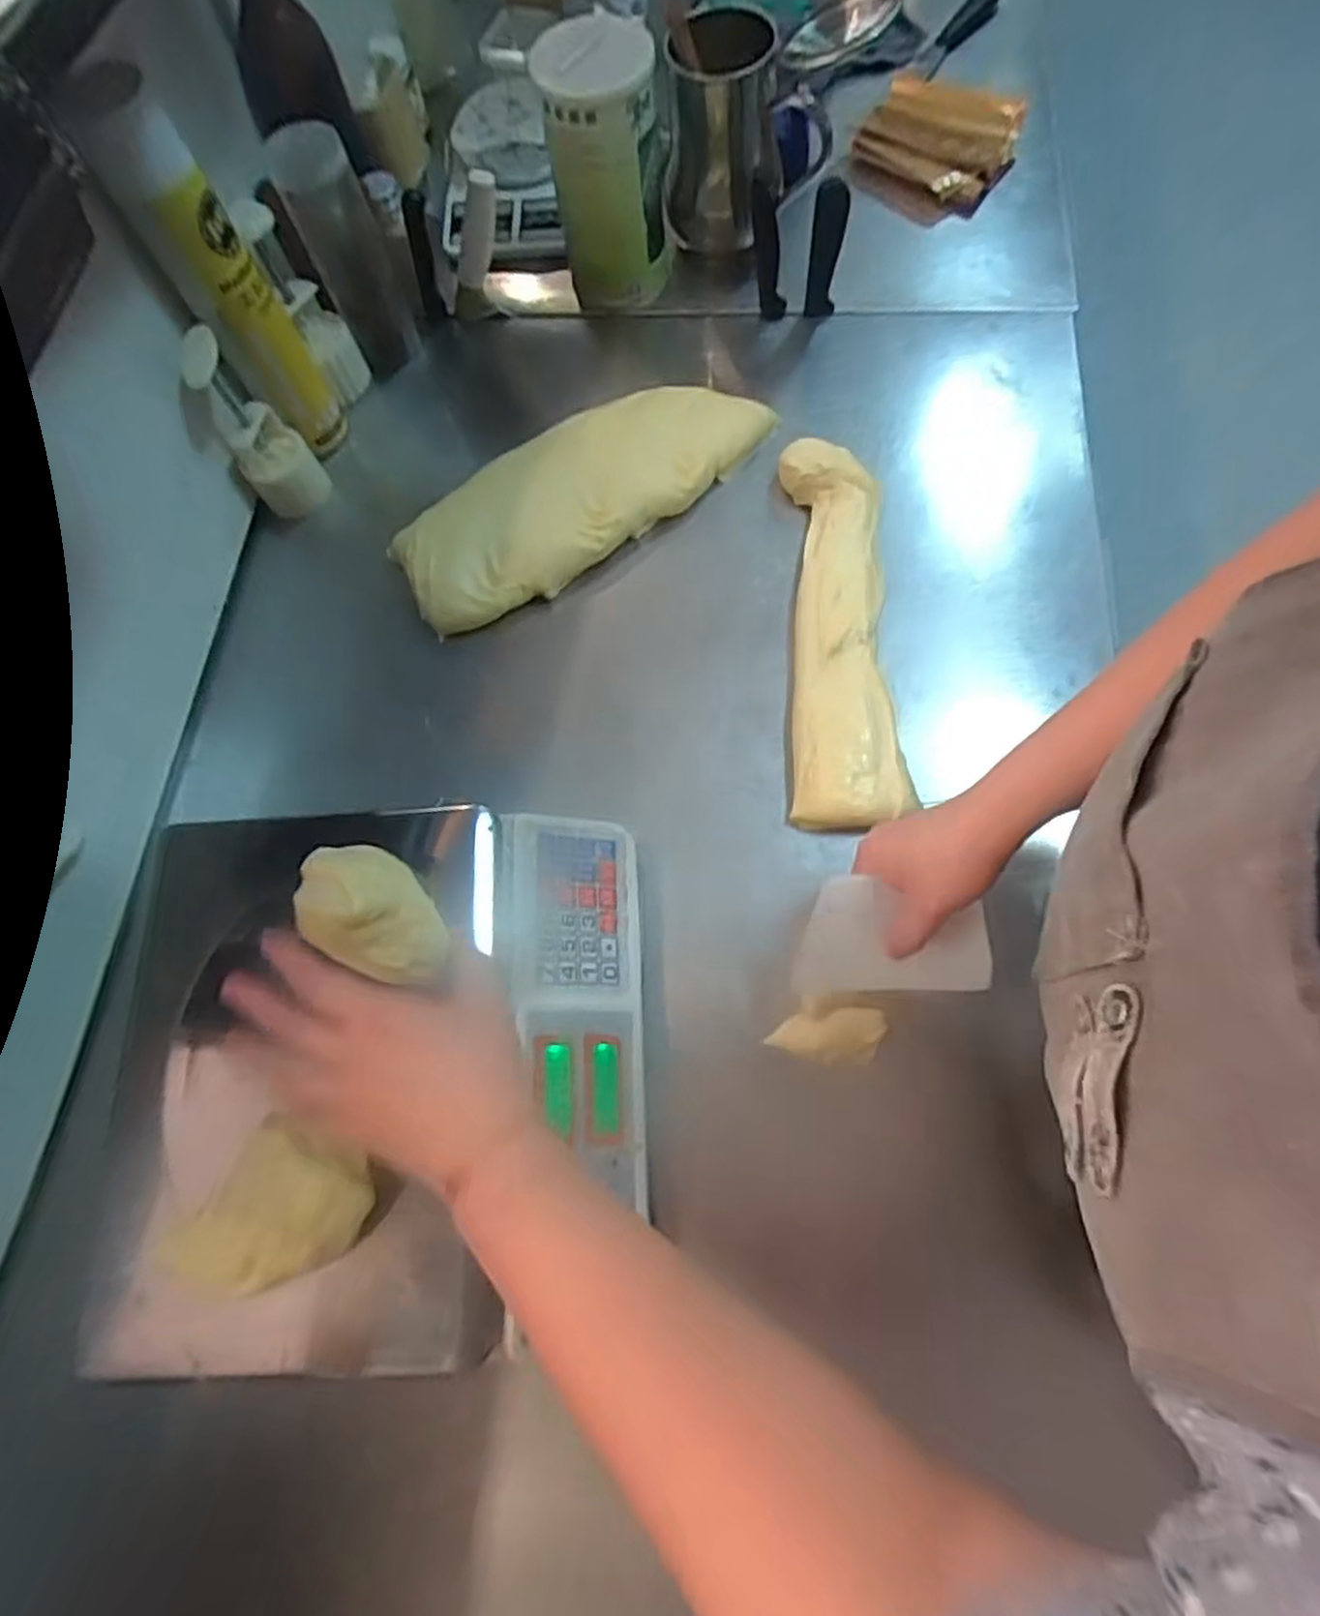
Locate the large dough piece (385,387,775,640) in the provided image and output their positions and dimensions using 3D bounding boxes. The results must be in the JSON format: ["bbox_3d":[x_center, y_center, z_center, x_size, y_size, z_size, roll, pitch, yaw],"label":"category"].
[{"bbox_3d":[-0.069,-0.296,0.689,0.369,0.052,0.126,-36,77,-9],"label":"large dough piece"}]

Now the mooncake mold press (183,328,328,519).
[{"bbox_3d":[-0.344,-0.321,0.647,0.060,0.157,0.047,-35,76,-8],"label":"mooncake mold press"}]

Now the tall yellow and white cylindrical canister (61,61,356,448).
[{"bbox_3d":[-0.333,-0.399,0.592,0.061,0.290,0.054,-30,70,-6],"label":"tall yellow and white cylindrical canister"}]

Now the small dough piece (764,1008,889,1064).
[{"bbox_3d":[0.123,0.166,0.553,0.081,0.016,0.037,1,70,6],"label":"small dough piece"}]

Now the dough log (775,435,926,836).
[{"bbox_3d":[0.152,-0.151,0.643,0.084,0.048,0.353,-1,69,5],"label":"dough log"}]

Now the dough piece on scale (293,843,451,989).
[{"bbox_3d":[-0.177,0.060,0.455,0.093,0.052,0.067,23,76,8],"label":"dough piece on scale"}]

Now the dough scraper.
[{"bbox_3d":[0.153,0.087,0.496,0.125,0.011,0.086,-2,115,6],"label":"dough scraper"}]

